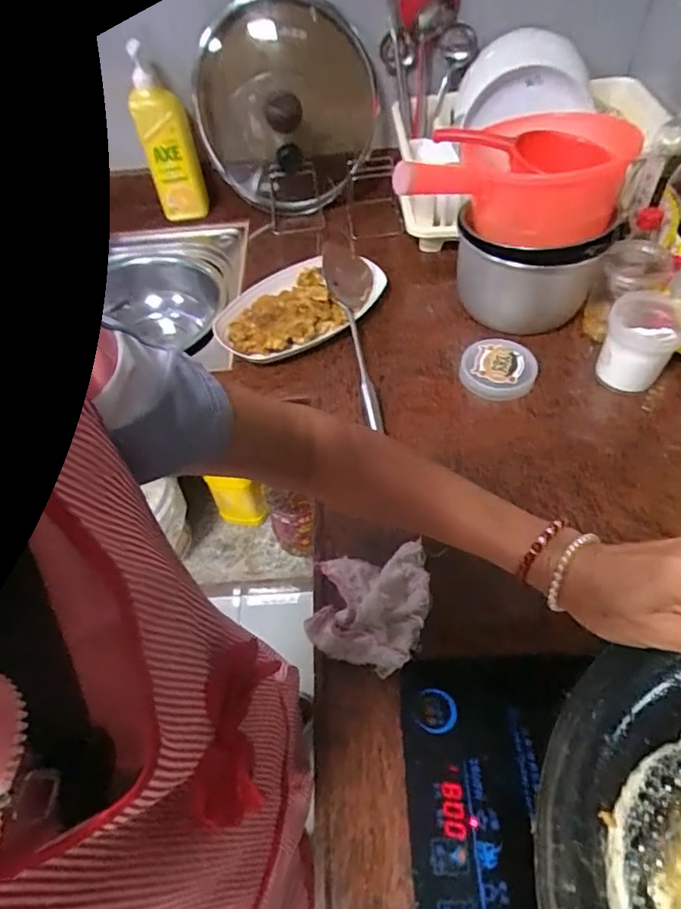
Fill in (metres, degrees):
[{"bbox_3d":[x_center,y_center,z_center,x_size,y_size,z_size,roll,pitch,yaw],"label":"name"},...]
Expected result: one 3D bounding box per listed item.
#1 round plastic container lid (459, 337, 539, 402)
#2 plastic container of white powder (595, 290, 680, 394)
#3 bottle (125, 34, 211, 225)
[{"bbox_3d":[0.223,-0.122,0.756,0.101,0.030,0.092,-2,51,3],"label":"round plastic container lid"},{"bbox_3d":[0.410,-0.146,0.717,0.105,0.097,0.091,22,57,21],"label":"plastic container of white powder"},{"bbox_3d":[-0.307,-0.551,0.937,0.089,0.263,0.072,-15,52,-7],"label":"bottle"}]

